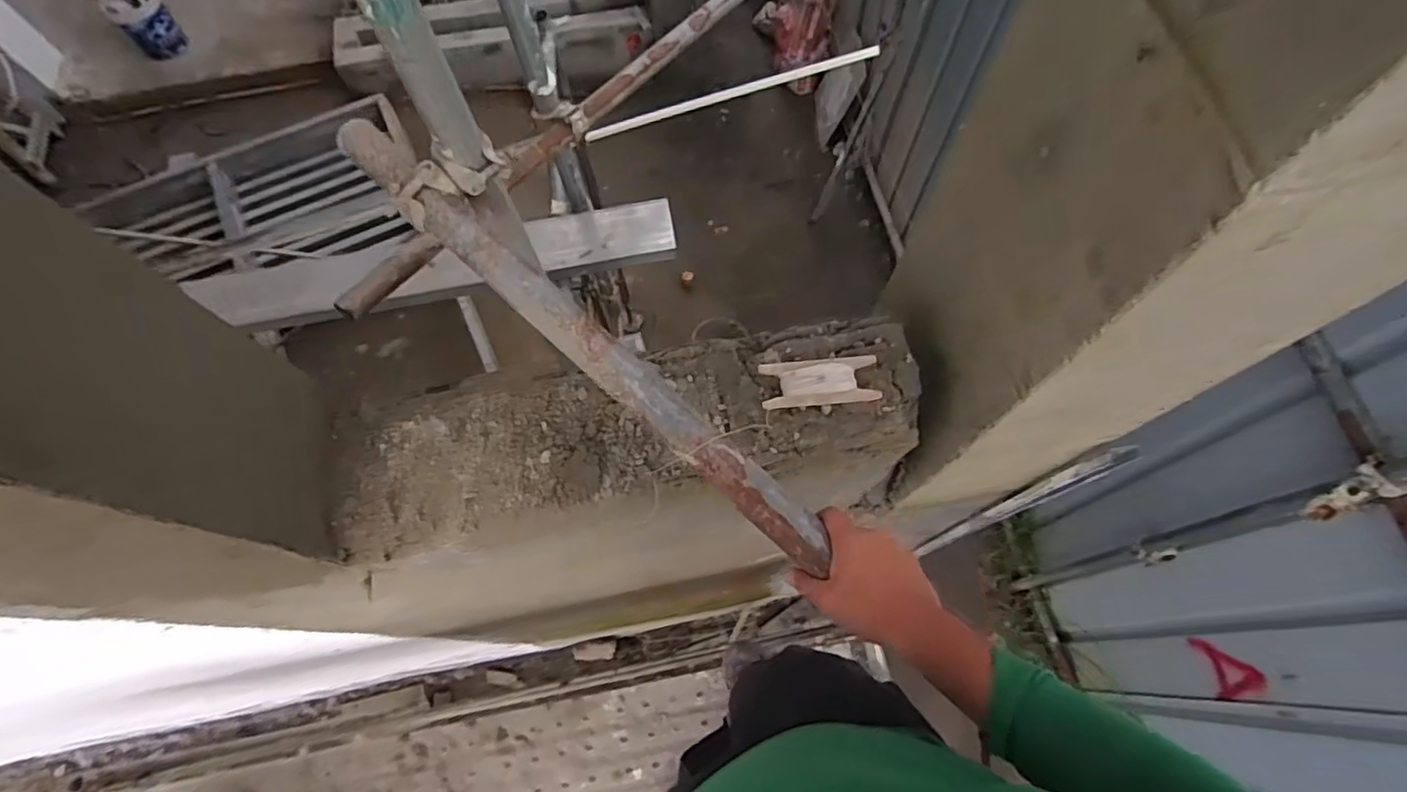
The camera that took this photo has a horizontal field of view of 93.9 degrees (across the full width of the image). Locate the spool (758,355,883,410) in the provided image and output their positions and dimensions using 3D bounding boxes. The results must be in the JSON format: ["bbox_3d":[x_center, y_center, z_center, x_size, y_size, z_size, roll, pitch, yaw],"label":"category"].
[{"bbox_3d":[0.146,-0.017,0.825,0.141,0.034,0.067,-1,69,1],"label":"spool"}]

